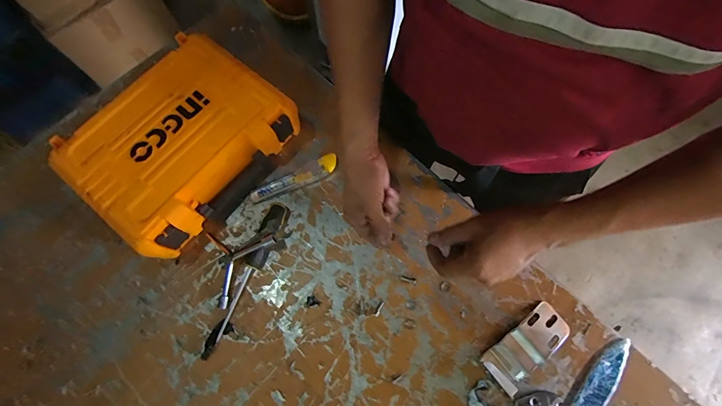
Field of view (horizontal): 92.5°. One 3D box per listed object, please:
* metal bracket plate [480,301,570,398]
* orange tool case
[{"bbox_3d":[0.240,0.204,0.491,0.139,0.033,0.056,-36,76,-11],"label":"metal bracket plate"},{"bbox_3d":[-0.281,-0.100,0.552,0.239,0.095,0.304,37,76,11],"label":"orange tool case"}]

